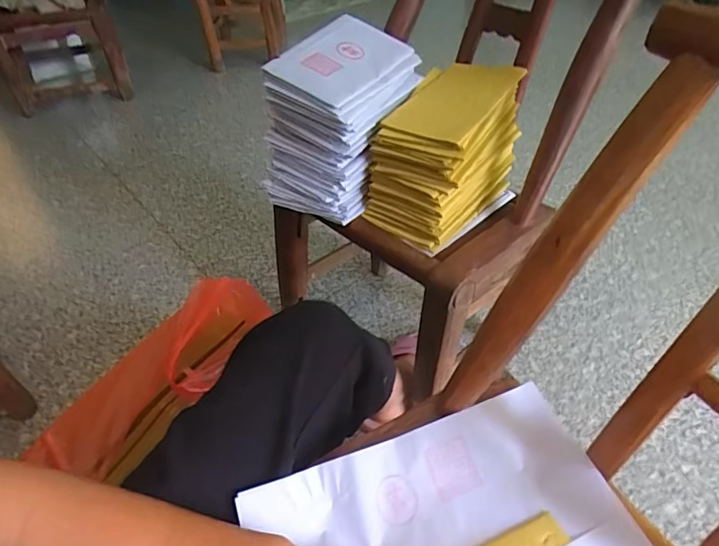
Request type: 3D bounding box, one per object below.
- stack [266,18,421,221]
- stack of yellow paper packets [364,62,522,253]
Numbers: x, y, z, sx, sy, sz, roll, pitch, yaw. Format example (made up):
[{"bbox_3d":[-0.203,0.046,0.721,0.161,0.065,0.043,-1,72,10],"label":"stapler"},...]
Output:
[{"bbox_3d":[-0.029,-0.226,0.736,0.141,0.197,0.213,21,47,24],"label":"stack"},{"bbox_3d":[0.122,-0.182,0.725,0.150,0.160,0.250,25,49,27],"label":"stack of yellow paper packets"}]

